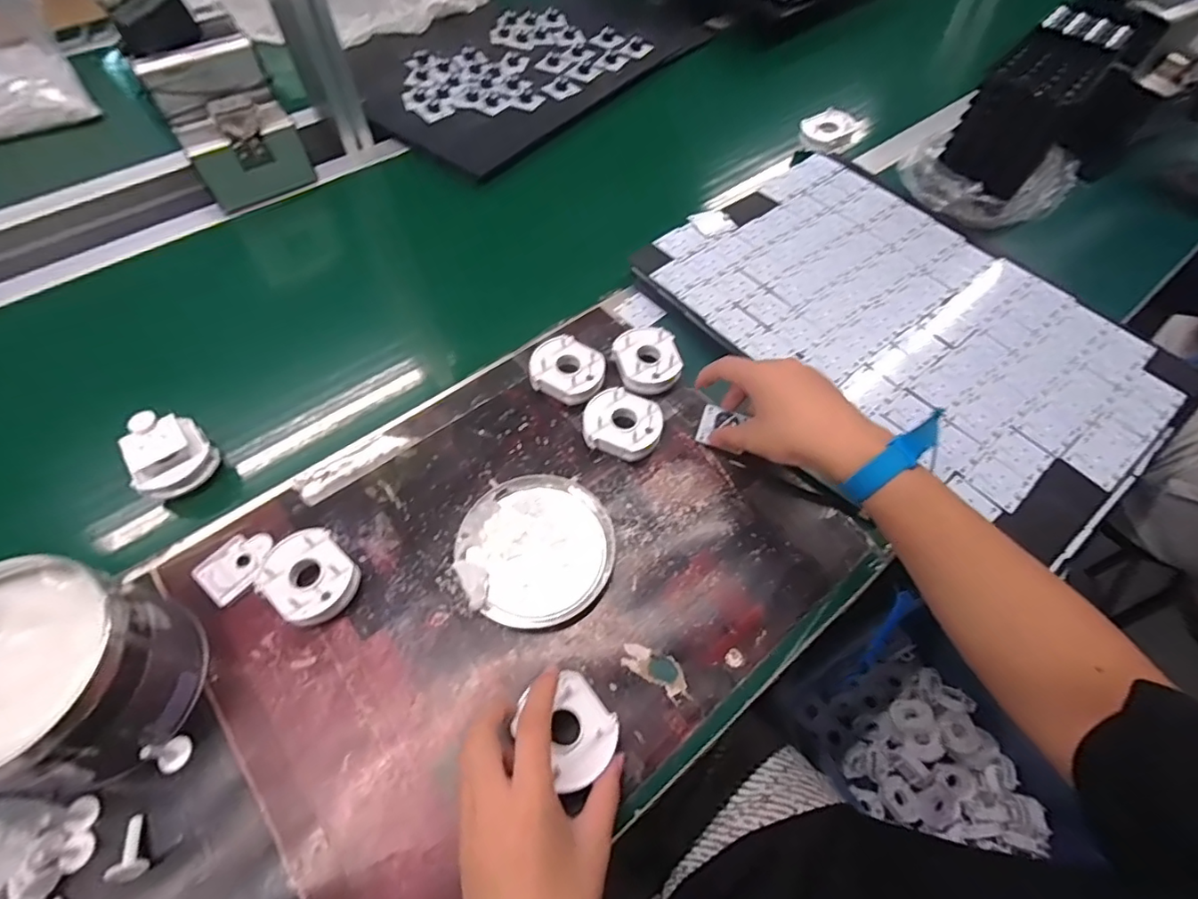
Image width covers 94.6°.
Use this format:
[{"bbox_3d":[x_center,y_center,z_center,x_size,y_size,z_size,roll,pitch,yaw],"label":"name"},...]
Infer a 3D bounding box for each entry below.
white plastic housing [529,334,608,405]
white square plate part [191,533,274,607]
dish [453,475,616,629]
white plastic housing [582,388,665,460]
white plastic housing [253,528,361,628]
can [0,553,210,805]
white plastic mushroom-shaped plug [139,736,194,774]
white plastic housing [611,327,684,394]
[{"bbox_3d":[-0.029,-0.077,0.545,0.070,0.035,0.066,19,60,9],"label":"white plastic housing"},{"bbox_3d":[-0.294,0.093,0.450,0.041,0.009,0.057,35,64,18],"label":"white square plate part"},{"bbox_3d":[-0.053,0.080,0.462,0.125,0.020,0.125,1,58,-1],"label":"dish"},{"bbox_3d":[0.022,-0.021,0.512,0.072,0.033,0.060,15,59,7],"label":"white plastic housing"},{"bbox_3d":[-0.224,0.100,0.431,0.068,0.035,0.061,34,63,17],"label":"white plastic housing"},{"bbox_3d":[-0.354,0.149,0.360,0.129,0.092,0.125,1,58,-1],"label":"can"},{"bbox_3d":[-0.291,0.204,0.371,0.017,0.030,0.022,0,59,-2],"label":"white plastic mushroom-shaped plug"},{"bbox_3d":[0.048,-0.085,0.550,0.060,0.038,0.064,1,60,-2],"label":"white plastic housing"}]

